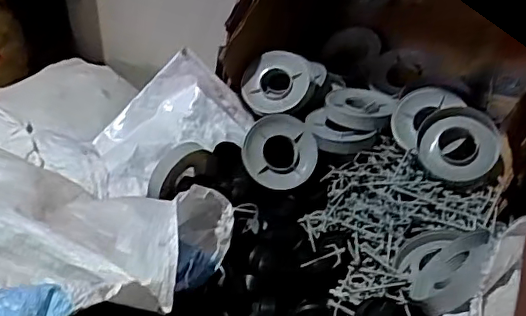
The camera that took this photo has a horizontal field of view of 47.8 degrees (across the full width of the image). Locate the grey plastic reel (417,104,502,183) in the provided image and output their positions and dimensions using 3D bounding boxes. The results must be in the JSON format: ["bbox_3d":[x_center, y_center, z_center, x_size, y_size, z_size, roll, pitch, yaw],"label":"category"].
[{"bbox_3d":[0.396,-0.028,1.200,0.155,0.153,0.045,9,-9,23],"label":"grey plastic reel"}]

